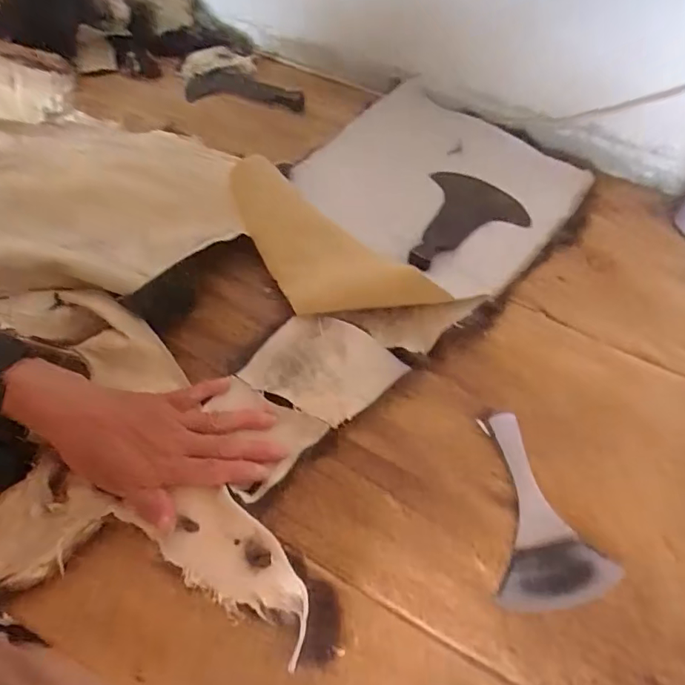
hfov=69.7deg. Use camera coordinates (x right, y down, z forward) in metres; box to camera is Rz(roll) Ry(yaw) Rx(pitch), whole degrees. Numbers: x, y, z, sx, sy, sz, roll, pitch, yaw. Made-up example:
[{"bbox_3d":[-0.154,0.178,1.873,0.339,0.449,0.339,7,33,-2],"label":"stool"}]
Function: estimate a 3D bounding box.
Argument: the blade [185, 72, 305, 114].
[{"bbox_3d":[-0.129,-0.336,0.658,0.158,0.021,0.055,9,55,4],"label":"blade"}]

